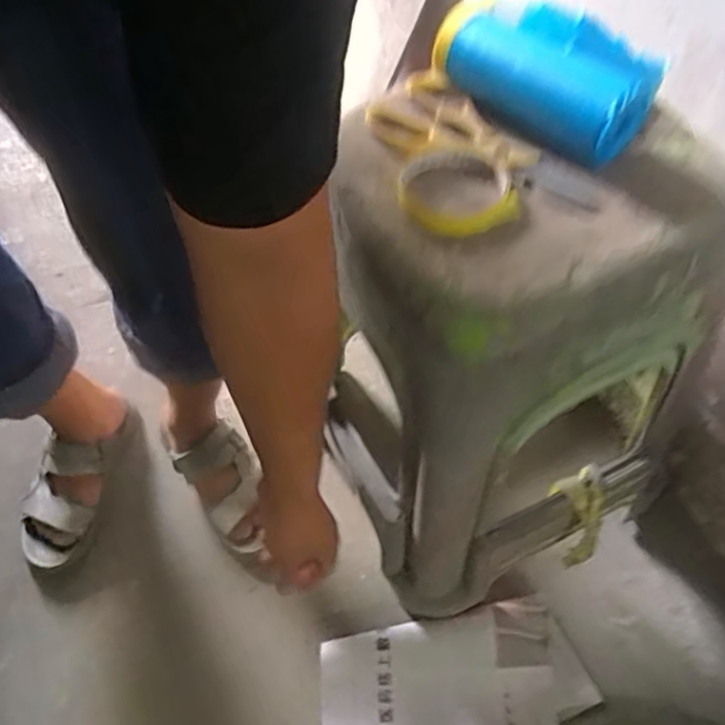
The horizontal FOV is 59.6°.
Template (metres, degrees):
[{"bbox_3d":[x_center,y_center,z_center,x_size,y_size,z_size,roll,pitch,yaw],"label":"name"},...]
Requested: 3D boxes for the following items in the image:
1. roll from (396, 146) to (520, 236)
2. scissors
[{"bbox_3d":[0.069,-0.135,0.487,0.082,0.016,0.092,-20,57,-13],"label":"roll"},{"bbox_3d":[0.088,-0.171,0.506,0.086,0.020,0.198,-33,61,-20],"label":"scissors"}]

